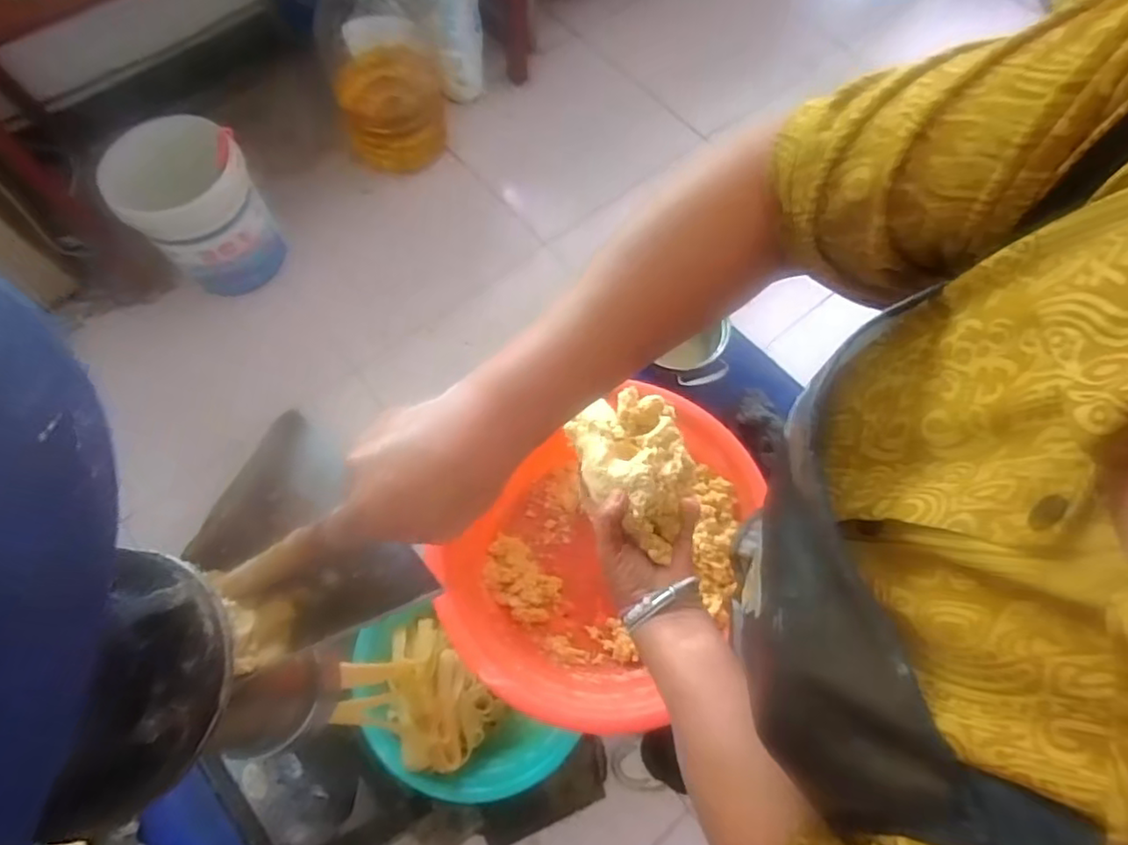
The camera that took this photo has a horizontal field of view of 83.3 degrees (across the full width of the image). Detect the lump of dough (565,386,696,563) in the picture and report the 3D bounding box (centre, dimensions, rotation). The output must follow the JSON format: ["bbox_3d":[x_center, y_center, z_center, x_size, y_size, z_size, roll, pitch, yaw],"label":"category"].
[{"bbox_3d":[0.062,0.039,0.539,0.088,0.040,0.136,-16,67,-6],"label":"lump of dough"}]

